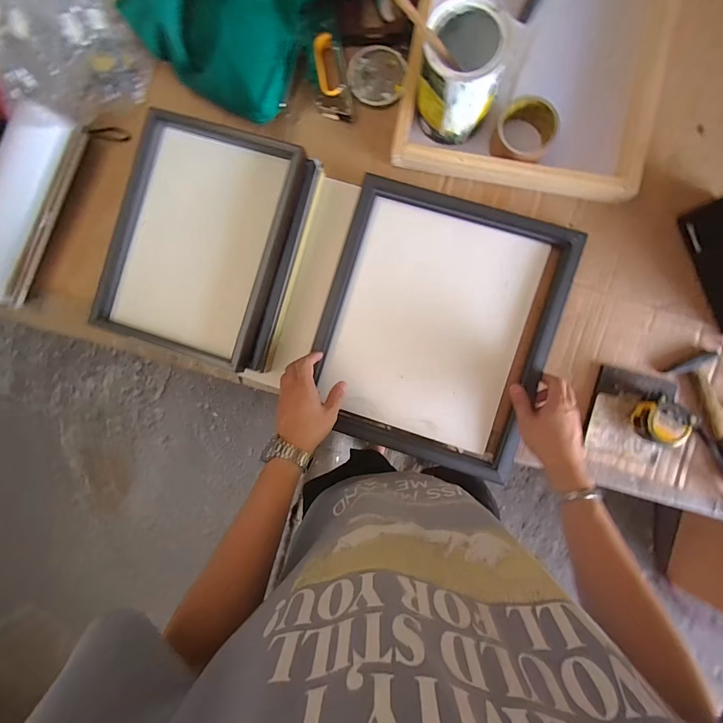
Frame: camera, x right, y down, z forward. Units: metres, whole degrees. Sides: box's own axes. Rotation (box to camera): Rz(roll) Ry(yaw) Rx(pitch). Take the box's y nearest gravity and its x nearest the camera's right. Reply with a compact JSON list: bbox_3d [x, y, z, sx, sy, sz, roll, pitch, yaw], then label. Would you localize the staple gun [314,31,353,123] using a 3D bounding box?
[{"bbox_3d":[-0.048,-0.444,0.583,0.051,0.019,0.128,-7,90,4],"label":"staple gun"}]

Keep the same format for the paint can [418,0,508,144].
[{"bbox_3d":[0.135,-0.393,0.517,0.107,0.127,0.112,0,90,4],"label":"paint can"}]

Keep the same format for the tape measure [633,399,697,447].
[{"bbox_3d":[0.435,0.088,0.540,0.067,0.049,0.067,0,90,4],"label":"tape measure"}]

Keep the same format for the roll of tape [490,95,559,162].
[{"bbox_3d":[0.242,-0.340,0.550,0.082,0.046,0.076,0,90,4],"label":"roll of tape"}]

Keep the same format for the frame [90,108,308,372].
[{"bbox_3d":[-0.234,-0.179,0.550,0.257,0.048,0.335,17,92,5],"label":"frame"}]

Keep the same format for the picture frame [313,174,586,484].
[{"bbox_3d":[0.115,-0.056,0.576,0.335,0.024,0.397,17,92,4],"label":"picture frame"}]

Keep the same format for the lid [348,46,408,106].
[{"bbox_3d":[0.024,-0.453,0.587,0.090,0.013,0.089,0,90,4],"label":"lid"}]

